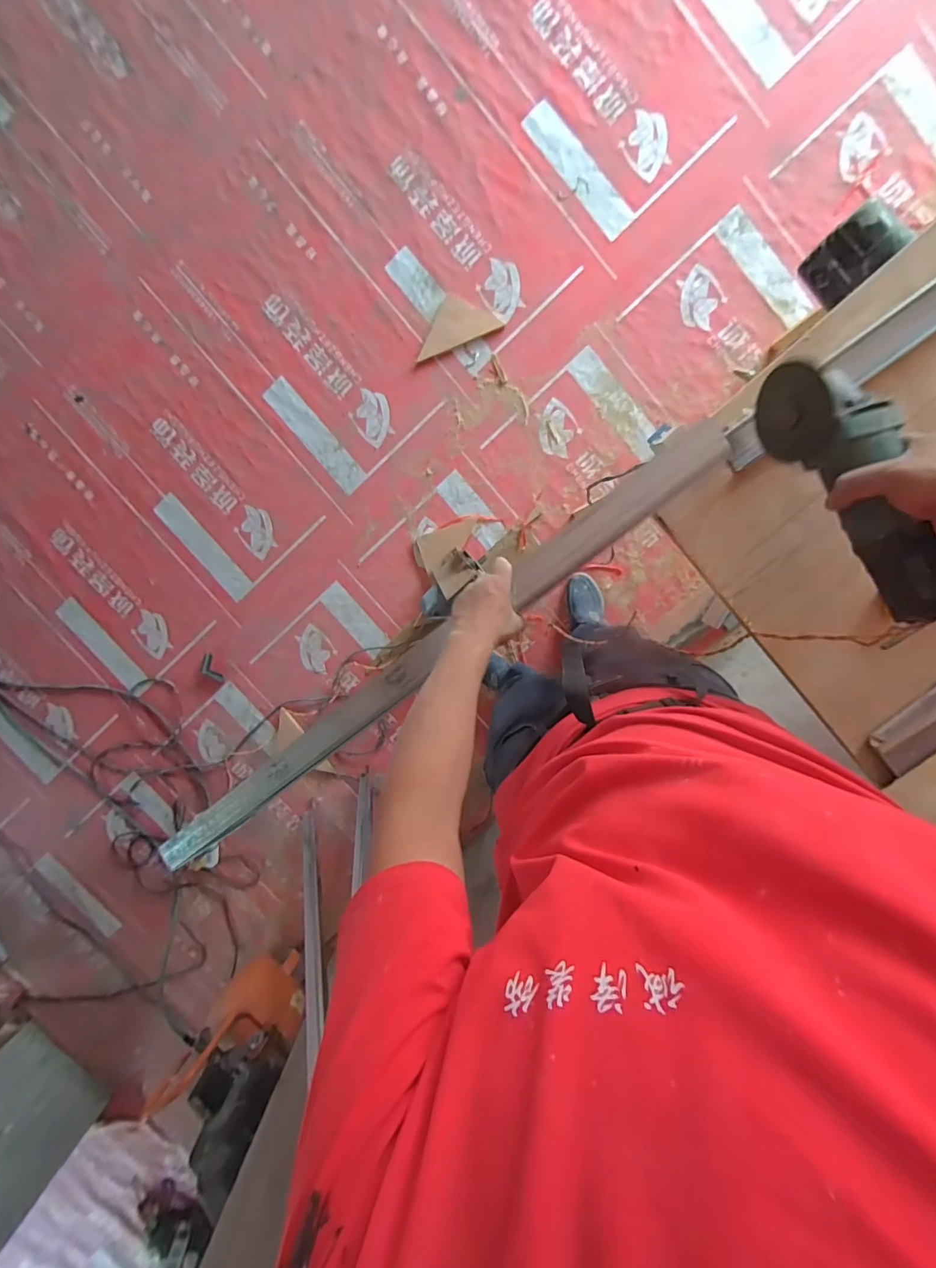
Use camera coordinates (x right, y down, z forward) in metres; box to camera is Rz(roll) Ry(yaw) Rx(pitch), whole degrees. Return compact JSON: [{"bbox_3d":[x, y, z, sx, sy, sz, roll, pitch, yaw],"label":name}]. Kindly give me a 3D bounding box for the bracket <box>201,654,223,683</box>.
[{"bbox_3d":[-0.867,0.121,1.574,0.061,0.010,0.103,-24,97,6],"label":"bracket"}]

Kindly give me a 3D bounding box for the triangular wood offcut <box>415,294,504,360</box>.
[{"bbox_3d":[-0.044,-0.905,1.354,0.248,0.014,0.135,-20,99,3],"label":"triangular wood offcut"}]

